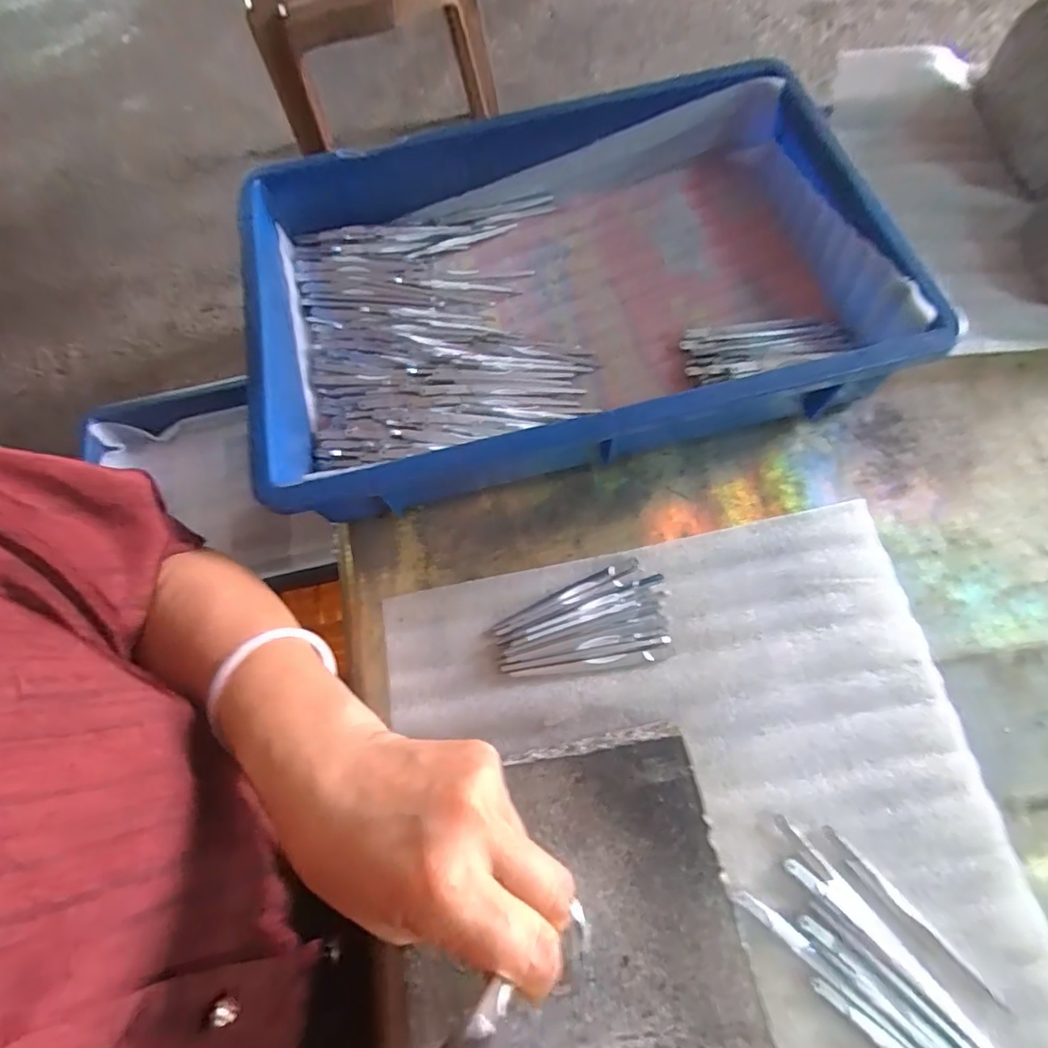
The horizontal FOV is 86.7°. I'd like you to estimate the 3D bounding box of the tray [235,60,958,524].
[{"bbox_3d":[0.023,-0.173,0.405,0.400,0.082,0.281,-13,68,-2],"label":"tray"}]

